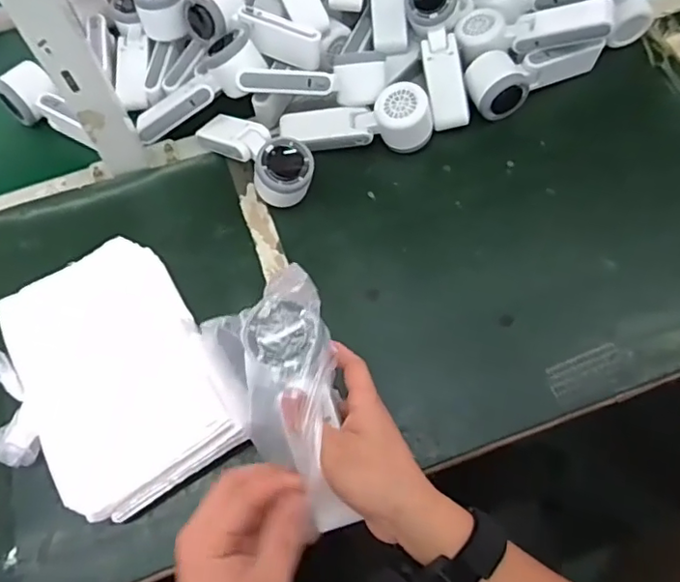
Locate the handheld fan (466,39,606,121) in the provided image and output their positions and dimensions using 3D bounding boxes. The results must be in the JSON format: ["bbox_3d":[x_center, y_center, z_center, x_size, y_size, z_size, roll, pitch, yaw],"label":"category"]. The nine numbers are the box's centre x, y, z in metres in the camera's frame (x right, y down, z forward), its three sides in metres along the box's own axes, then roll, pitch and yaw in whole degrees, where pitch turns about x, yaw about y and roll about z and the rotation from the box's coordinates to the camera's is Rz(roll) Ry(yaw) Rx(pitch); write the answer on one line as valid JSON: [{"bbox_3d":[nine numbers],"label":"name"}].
[{"bbox_3d":[0.214,-0.251,0.649,0.161,0.052,0.060,-30,66,-11],"label":"handheld fan"}]

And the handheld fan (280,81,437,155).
[{"bbox_3d":[0.017,-0.181,0.626,0.165,0.057,0.062,-4,63,1],"label":"handheld fan"}]

